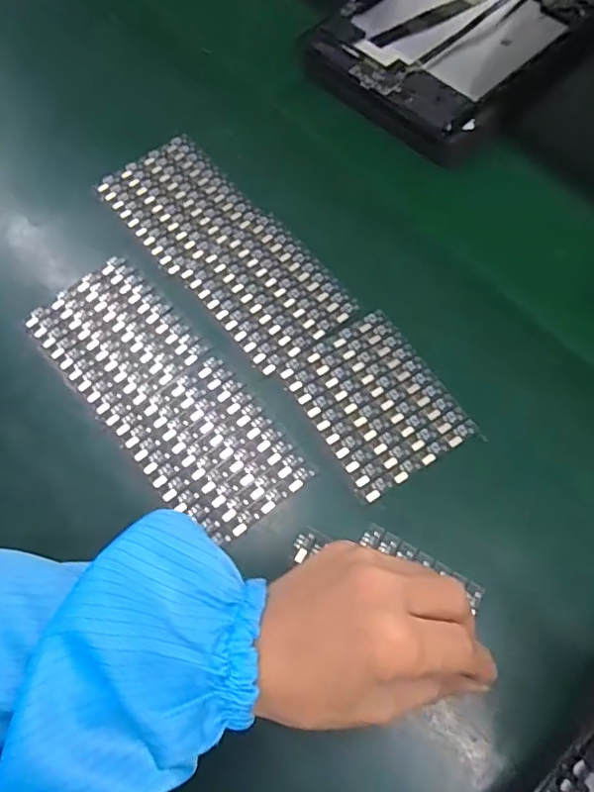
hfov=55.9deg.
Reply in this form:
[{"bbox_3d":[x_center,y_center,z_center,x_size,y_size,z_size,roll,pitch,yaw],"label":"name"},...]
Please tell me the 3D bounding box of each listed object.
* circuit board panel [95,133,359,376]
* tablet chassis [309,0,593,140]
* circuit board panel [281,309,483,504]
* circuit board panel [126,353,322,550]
[{"bbox_3d":[-0.052,-0.106,0.391,0.081,0.004,0.200,-39,72,-14],"label":"circuit board panel"},{"bbox_3d":[0.137,-0.314,0.460,0.149,0.010,0.245,42,74,16],"label":"tablet chassis"},{"bbox_3d":[0.048,0.003,0.344,0.082,0.004,0.100,-31,71,-11],"label":"circuit board panel"},{"bbox_3d":[-0.050,0.033,0.333,0.075,0.004,0.100,-39,72,-14],"label":"circuit board panel"}]

